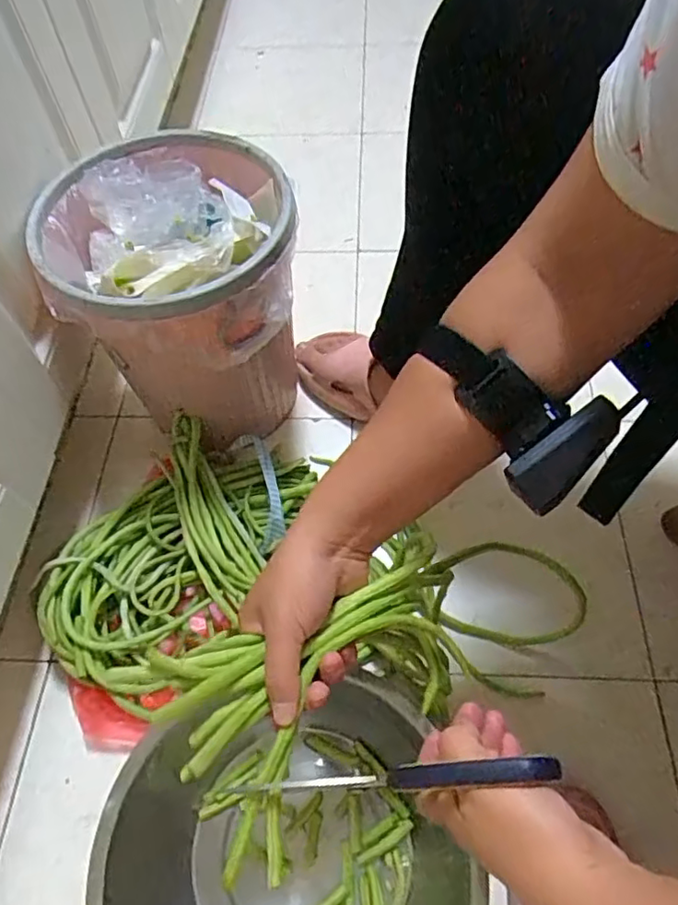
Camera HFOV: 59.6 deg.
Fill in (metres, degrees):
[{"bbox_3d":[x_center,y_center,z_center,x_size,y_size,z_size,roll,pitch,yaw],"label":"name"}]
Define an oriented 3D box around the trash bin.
[{"bbox_3d":[-0.153,-0.154,0.639,0.214,0.280,0.243,-14,61,-6],"label":"trash bin"}]

